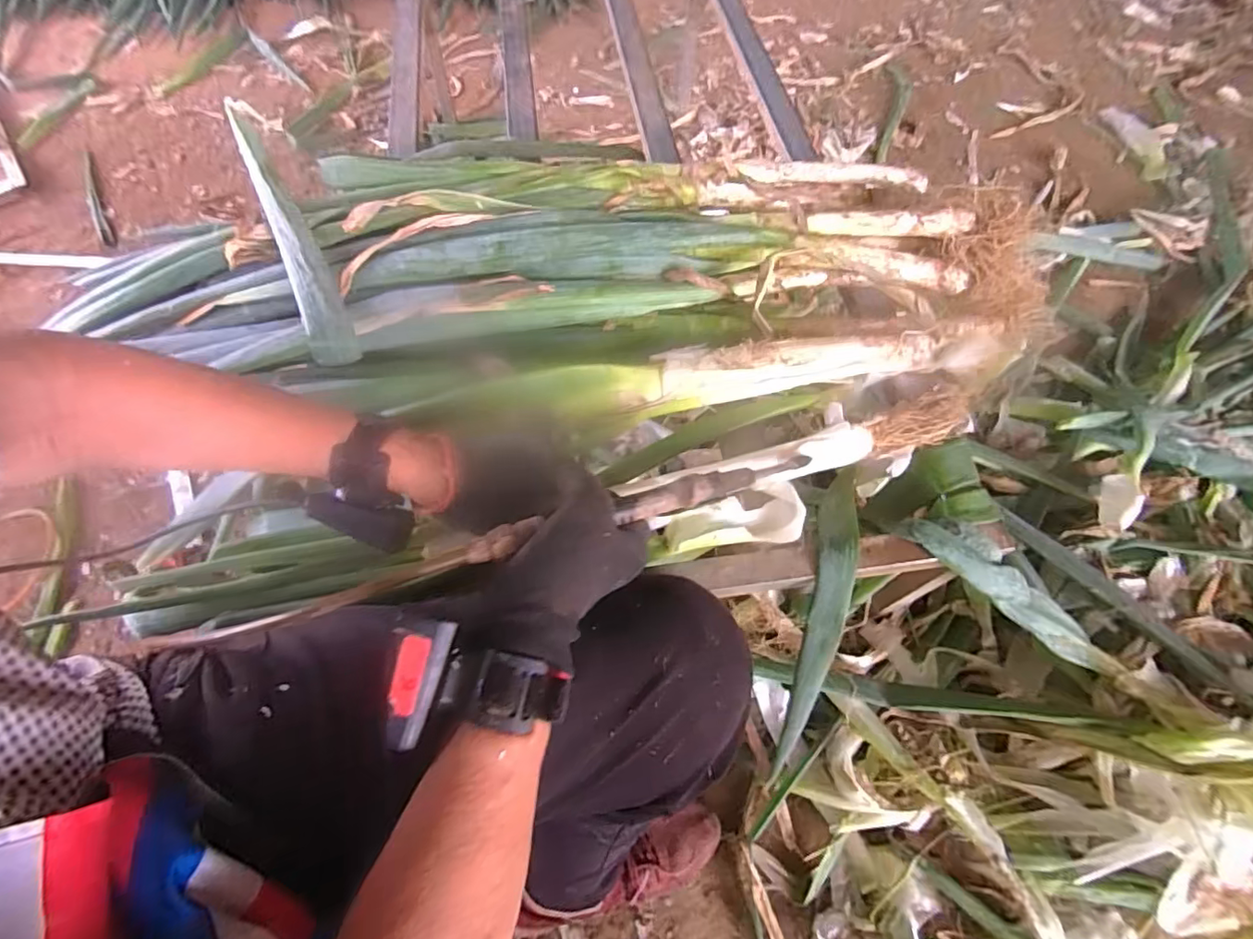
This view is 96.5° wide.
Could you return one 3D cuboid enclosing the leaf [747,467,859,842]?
[{"bbox_3d":[0.160,0.181,0.500,0.038,0.072,0.346,8,100,2],"label":"leaf"}]

